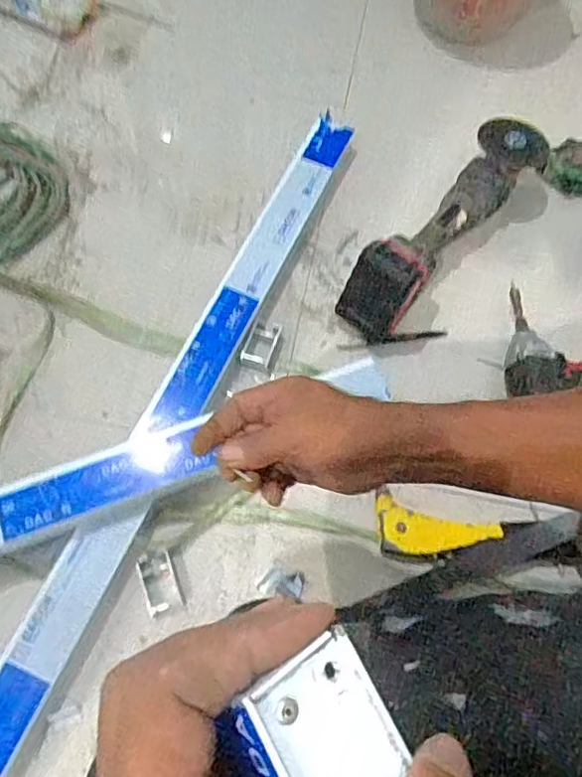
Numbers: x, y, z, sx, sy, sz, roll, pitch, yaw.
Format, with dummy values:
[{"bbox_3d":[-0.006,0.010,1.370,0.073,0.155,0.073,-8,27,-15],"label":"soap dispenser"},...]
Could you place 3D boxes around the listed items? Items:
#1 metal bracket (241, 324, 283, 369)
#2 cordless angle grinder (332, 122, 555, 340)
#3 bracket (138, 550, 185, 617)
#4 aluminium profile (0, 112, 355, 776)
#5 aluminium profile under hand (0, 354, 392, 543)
[{"bbox_3d":[-0.037,-0.059,0.744,0.036,0.019,0.065,18,68,5],"label":"metal bracket"},{"bbox_3d":[0.219,-0.224,0.780,0.096,0.113,0.393,37,71,12],"label":"cordless angle grinder"},{"bbox_3d":[-0.142,0.210,0.628,0.036,0.019,0.061,-19,69,-10],"label":"bracket"},{"bbox_3d":[-0.113,-0.020,0.703,0.065,0.061,0.903,23,68,7],"label":"aluminium profile"},{"bbox_3d":[-0.163,0.085,0.622,0.575,0.028,0.061,-20,70,-11],"label":"aluminium profile under hand"}]

